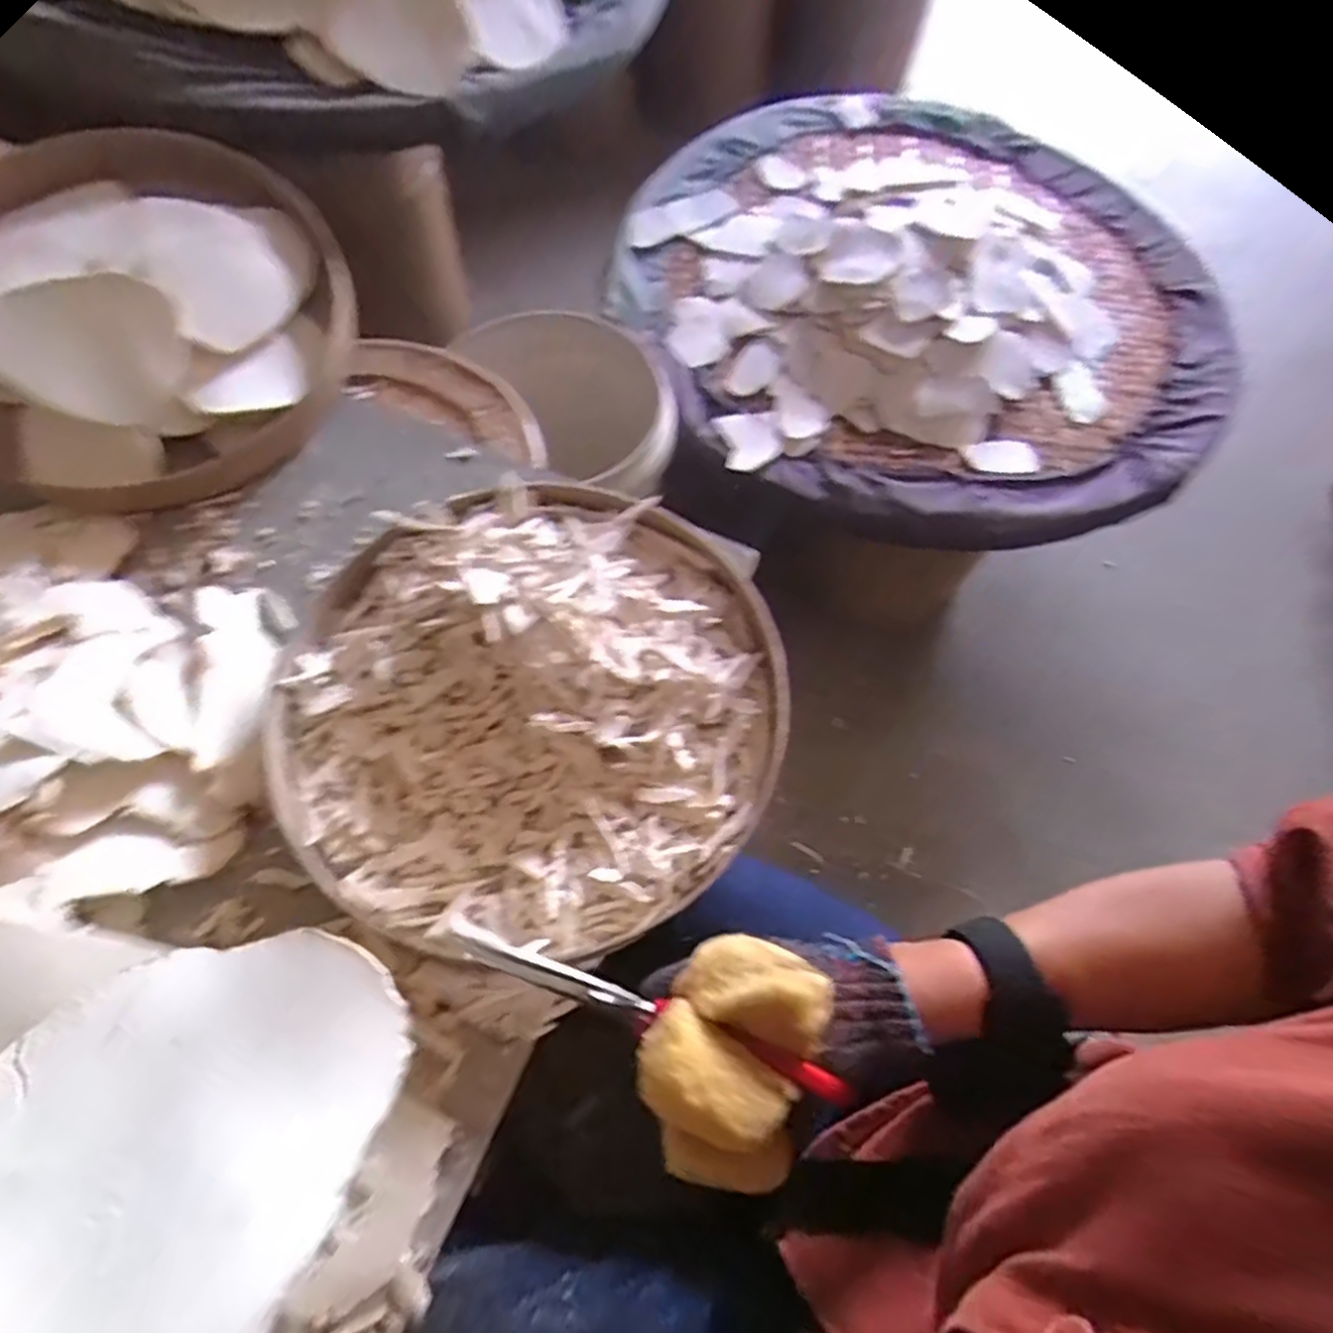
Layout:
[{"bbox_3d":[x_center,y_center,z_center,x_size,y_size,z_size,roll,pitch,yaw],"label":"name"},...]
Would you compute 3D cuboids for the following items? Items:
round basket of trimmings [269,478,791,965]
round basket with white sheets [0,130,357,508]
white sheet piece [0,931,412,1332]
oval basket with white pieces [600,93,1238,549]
[{"bbox_3d":[-0.081,0.012,0.434,0.300,0.059,0.295,1,66,-3],"label":"round basket of trimmings"},{"bbox_3d":[-0.398,-0.265,0.528,0.255,0.110,0.289,37,69,12],"label":"round basket with white sheets"},{"bbox_3d":[-0.184,0.175,0.241,0.140,0.011,0.175,15,58,13],"label":"white sheet piece"},{"bbox_3d":[0.303,-0.476,0.927,0.837,0.150,0.591,31,68,10],"label":"oval basket with white pieces"}]

